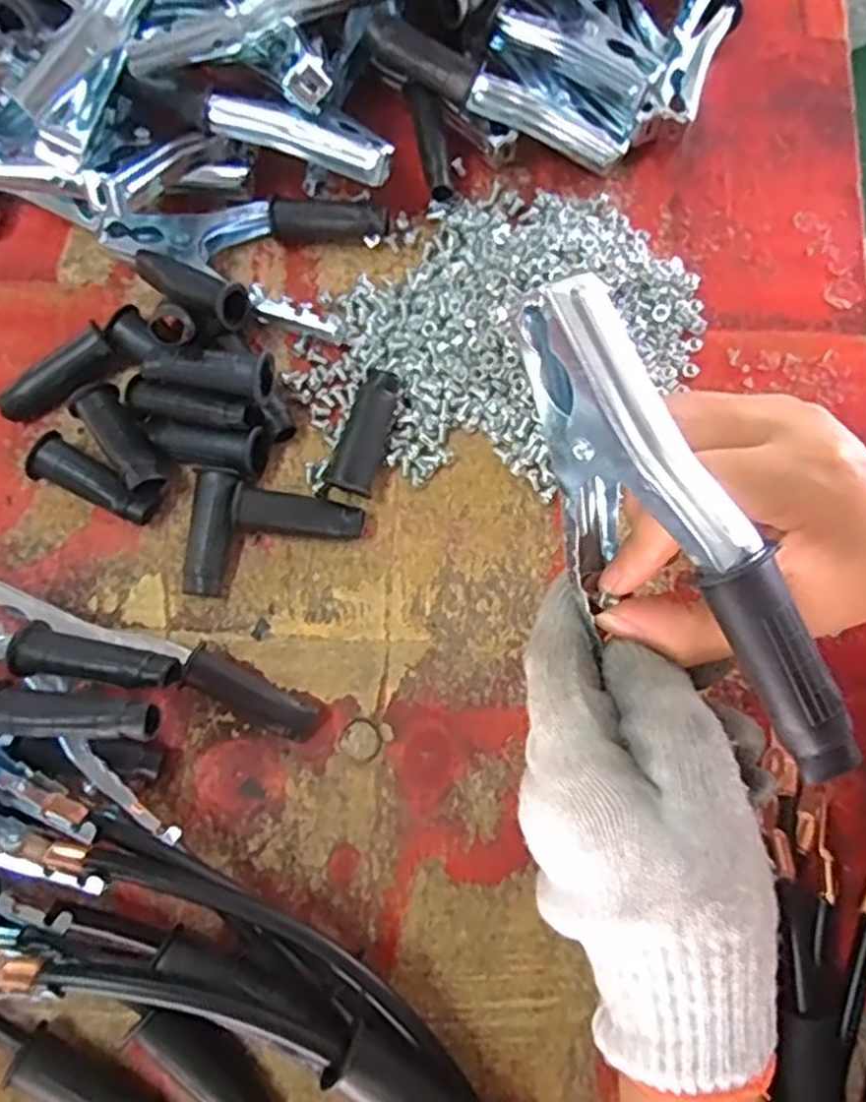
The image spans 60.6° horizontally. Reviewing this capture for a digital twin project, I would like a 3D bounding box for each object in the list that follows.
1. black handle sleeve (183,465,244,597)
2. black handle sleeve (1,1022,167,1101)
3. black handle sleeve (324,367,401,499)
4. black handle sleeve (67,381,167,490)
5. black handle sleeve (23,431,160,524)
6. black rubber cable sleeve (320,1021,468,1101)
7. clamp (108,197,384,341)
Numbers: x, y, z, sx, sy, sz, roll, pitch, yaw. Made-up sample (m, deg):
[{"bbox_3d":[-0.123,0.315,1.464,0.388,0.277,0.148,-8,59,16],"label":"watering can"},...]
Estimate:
[{"bbox_3d":[-0.106,-0.009,0.356,0.021,0.019,0.060,5,75,1],"label":"black handle sleeve"},{"bbox_3d":[-0.138,0.216,0.296,0.061,0.017,0.020,29,77,7],"label":"black handle sleeve"},{"bbox_3d":[-0.033,-0.056,0.363,0.021,0.025,0.059,19,76,5],"label":"black handle sleeve"},{"bbox_3d":[-0.154,-0.054,0.365,0.022,0.022,0.065,-34,78,-9],"label":"black handle sleeve"},{"bbox_3d":[-0.166,-0.033,0.362,0.063,0.019,0.023,30,77,7],"label":"black handle sleeve"},{"bbox_3d":[-0.007,0.198,0.267,0.065,0.017,0.022,38,78,-5],"label":"black rubber cable sleeve"},{"bbox_3d":[-0.102,-0.155,0.390,0.141,0.024,0.072,12,76,3],"label":"clamp"}]

